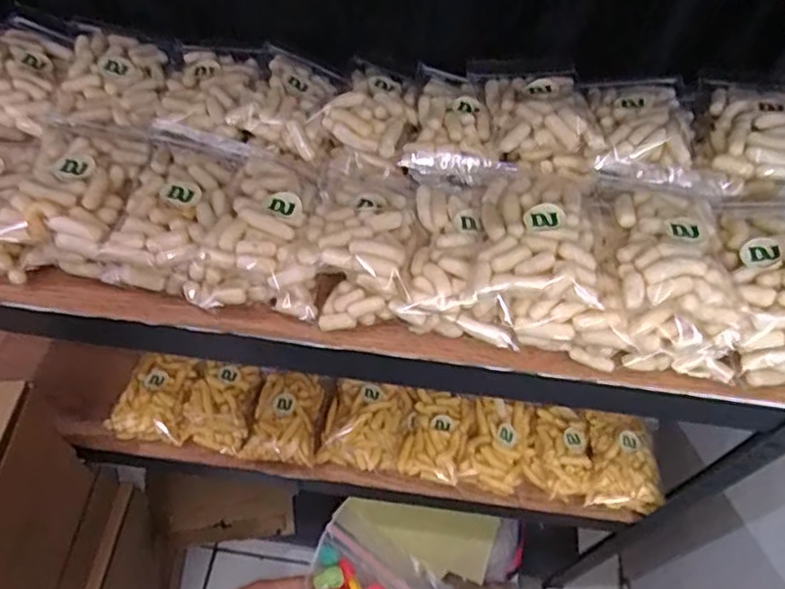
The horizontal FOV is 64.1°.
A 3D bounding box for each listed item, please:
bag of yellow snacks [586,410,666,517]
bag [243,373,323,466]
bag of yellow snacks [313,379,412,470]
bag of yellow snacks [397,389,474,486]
[{"bbox_3d":[0.281,0.207,0.766,0.088,0.054,0.108,8,56,3],"label":"bag of yellow snacks"},{"bbox_3d":[-0.133,0.153,0.788,0.084,0.044,0.112,8,56,3],"label":"bag"},{"bbox_3d":[-0.033,0.157,0.784,0.111,0.065,0.108,6,56,2],"label":"bag of yellow snacks"},{"bbox_3d":[0.056,0.173,0.775,0.085,0.035,0.106,12,56,6],"label":"bag of yellow snacks"}]

